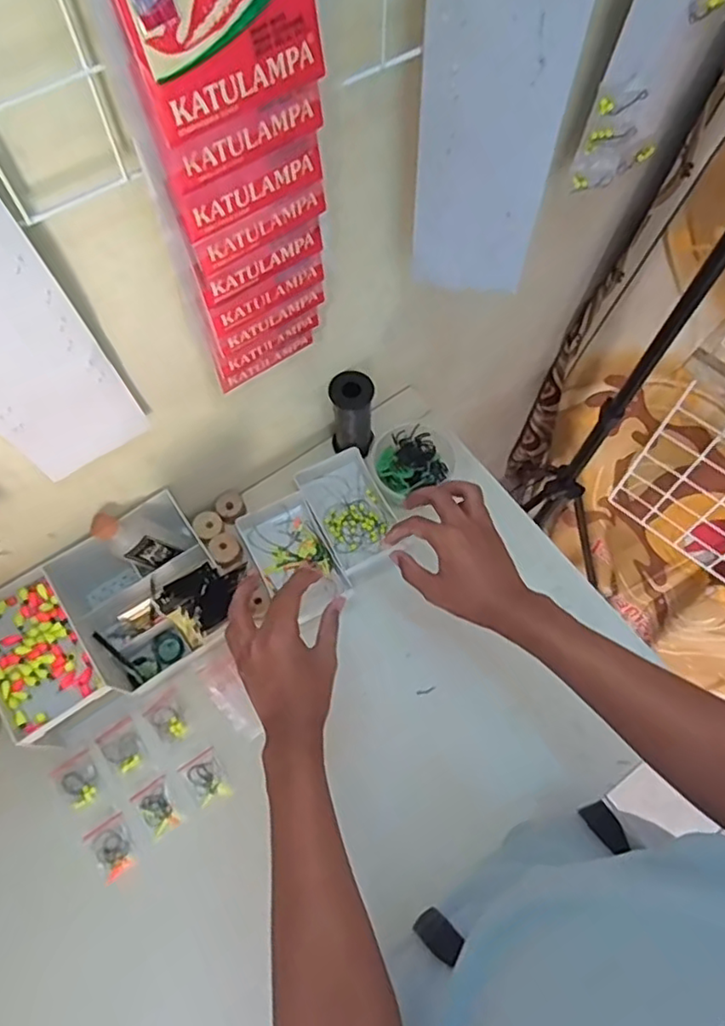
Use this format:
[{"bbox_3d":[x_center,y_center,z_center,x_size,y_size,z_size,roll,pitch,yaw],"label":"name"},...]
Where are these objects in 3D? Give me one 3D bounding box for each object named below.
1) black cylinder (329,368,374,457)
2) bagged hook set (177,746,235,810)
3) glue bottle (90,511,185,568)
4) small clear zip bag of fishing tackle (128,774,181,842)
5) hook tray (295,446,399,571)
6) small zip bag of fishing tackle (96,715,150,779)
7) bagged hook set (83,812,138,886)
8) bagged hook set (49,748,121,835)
[{"bbox_3d":[-0.012,-0.106,0.714,0.047,0.116,0.052,-1,67,-1],"label":"black cylinder"},{"bbox_3d":[-0.155,0.265,0.622,0.039,0.004,0.049,-31,70,-13],"label":"bagged hook set"},{"bbox_3d":[-0.231,0.029,0.633,0.030,0.090,0.032,-9,60,39],"label":"glue bottle"},{"bbox_3d":[-0.200,0.288,0.608,0.036,0.004,0.047,-33,71,-14],"label":"small clear zip bag of fishing tackle"},{"bbox_3d":[-0.013,-0.005,0.722,0.086,0.029,0.129,-27,69,-11],"label":"hook tray"},{"bbox_3d":[-0.242,0.238,0.631,0.039,0.004,0.051,-32,71,-13],"label":"small zip bag of fishing tackle"},{"bbox_3d":[-0.238,0.320,0.595,0.037,0.004,0.051,-31,70,-13],"label":"bagged hook set"},{"bbox_3d":[-0.273,0.274,0.614,0.043,0.004,0.071,-33,71,-13],"label":"bagged hook set"}]

